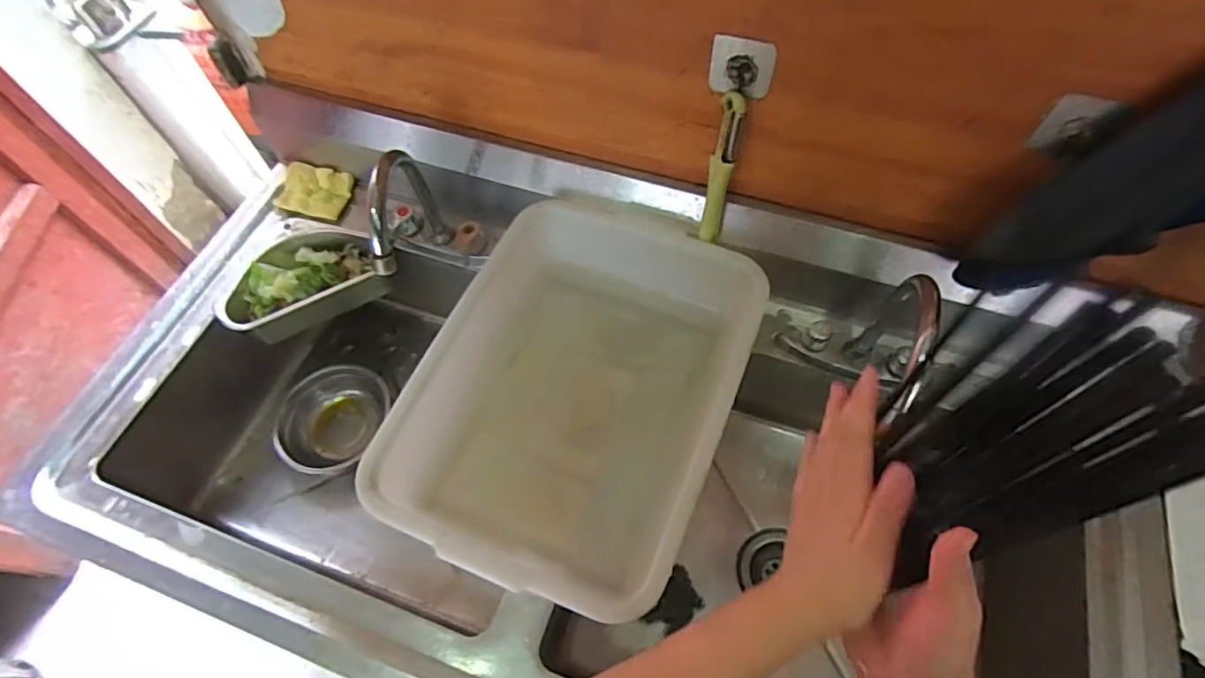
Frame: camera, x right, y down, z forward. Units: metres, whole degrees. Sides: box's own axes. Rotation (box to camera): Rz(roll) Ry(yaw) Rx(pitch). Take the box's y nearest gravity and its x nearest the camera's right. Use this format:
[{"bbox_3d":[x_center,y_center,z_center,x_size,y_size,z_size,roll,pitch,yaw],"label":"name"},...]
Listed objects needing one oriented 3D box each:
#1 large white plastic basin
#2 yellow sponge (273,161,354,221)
[{"bbox_3d":[-0.024,0.057,0.638,0.299,0.119,0.401,19,63,11],"label":"large white plastic basin"},{"bbox_3d":[-0.409,-0.210,0.832,0.094,0.010,0.074,15,80,-2],"label":"yellow sponge"}]

